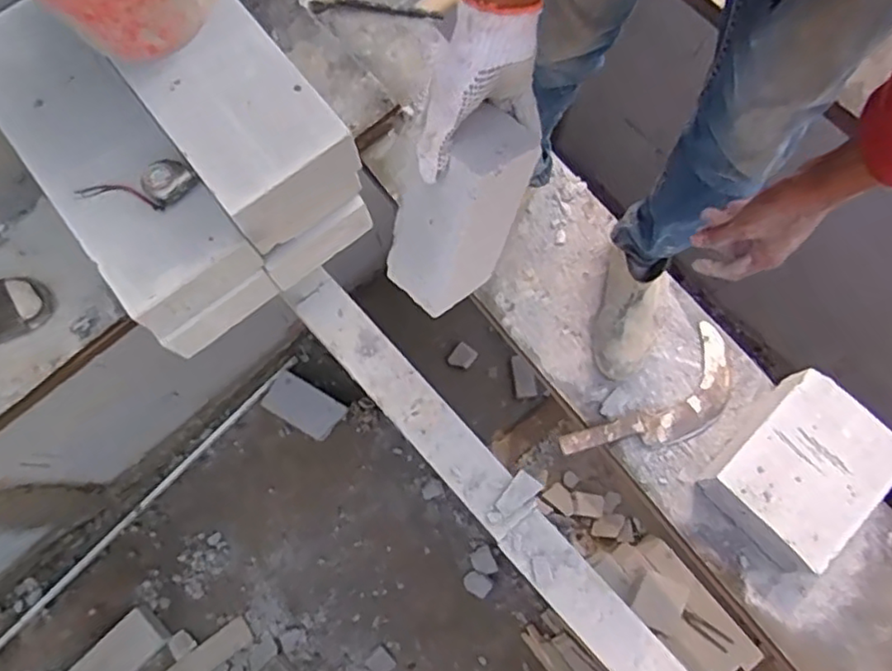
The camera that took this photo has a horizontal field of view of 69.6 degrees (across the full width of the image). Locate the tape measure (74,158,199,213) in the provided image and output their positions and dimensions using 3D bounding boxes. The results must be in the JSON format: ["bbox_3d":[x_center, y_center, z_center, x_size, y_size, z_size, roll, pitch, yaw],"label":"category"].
[{"bbox_3d":[-0.457,-0.213,0.946,0.183,0.035,0.063,-13,75,-2],"label":"tape measure"}]

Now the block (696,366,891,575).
[{"bbox_3d":[0.565,0.212,1.021,0.196,0.117,0.279,43,80,11],"label":"block"}]

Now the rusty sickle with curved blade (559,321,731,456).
[{"bbox_3d":[0.363,0.126,1.084,0.345,0.015,0.134,-38,78,-8],"label":"rusty sickle with curved blade"}]

